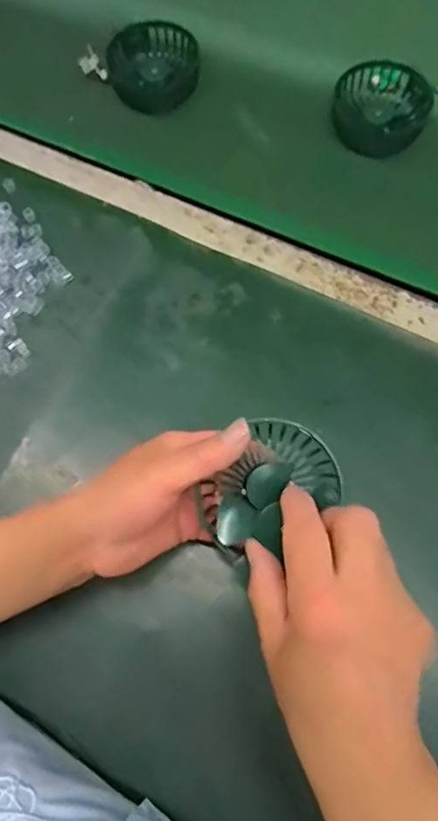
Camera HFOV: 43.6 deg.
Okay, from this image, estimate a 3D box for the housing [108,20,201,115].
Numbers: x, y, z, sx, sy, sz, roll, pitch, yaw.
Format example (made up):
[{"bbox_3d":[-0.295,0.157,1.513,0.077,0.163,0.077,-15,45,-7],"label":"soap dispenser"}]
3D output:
[{"bbox_3d":[-0.064,-0.340,0.543,0.085,0.032,0.087,-1,70,1],"label":"housing"}]

